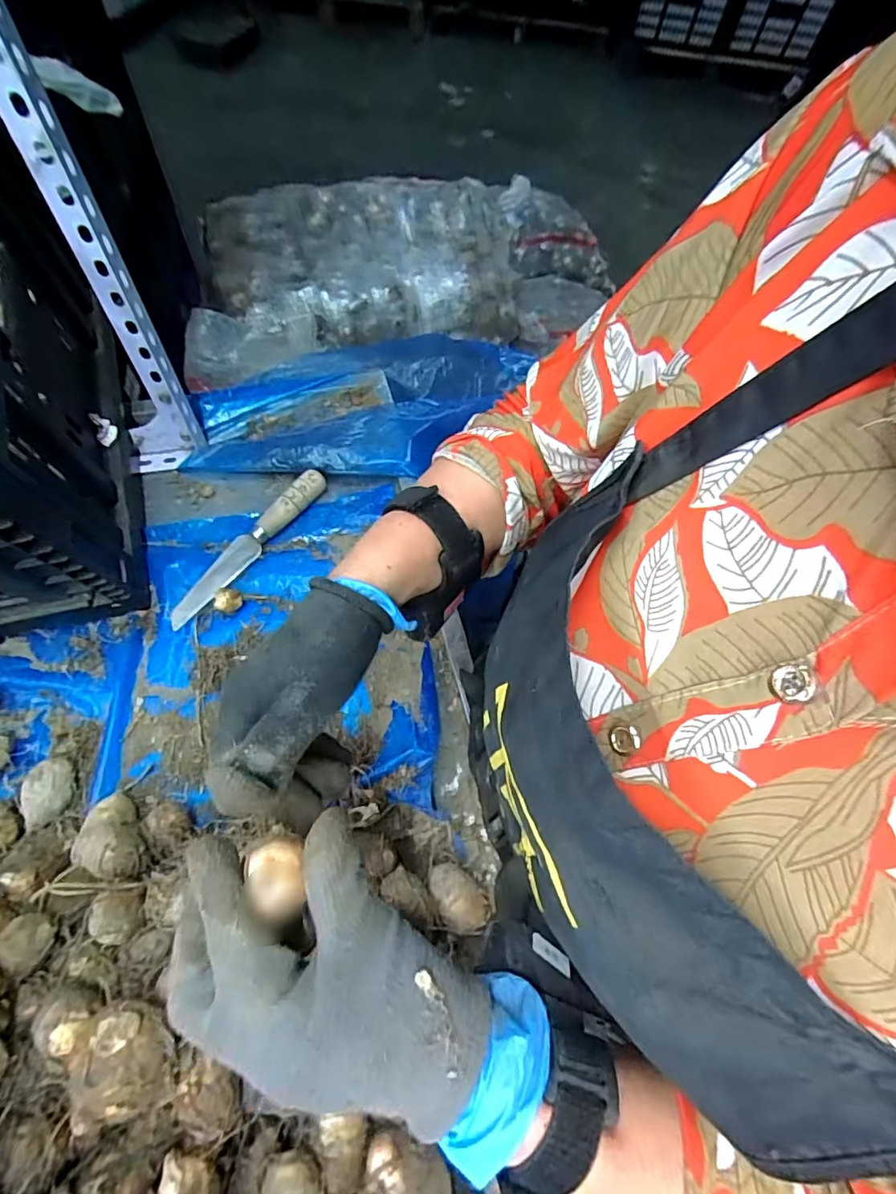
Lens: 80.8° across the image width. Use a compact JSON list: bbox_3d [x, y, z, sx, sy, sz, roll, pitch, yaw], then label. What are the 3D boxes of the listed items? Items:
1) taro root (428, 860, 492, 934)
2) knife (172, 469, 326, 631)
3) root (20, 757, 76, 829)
[{"bbox_3d":[0.006,0.224,0.392,0.049,0.032,0.033,43,69,16],"label":"taro root"},{"bbox_3d":[-0.199,-0.055,0.524,0.028,0.025,0.201,36,67,13],"label":"knife"},{"bbox_3d":[-0.309,0.152,0.409,0.028,0.027,0.049,-4,64,-6],"label":"root"}]

